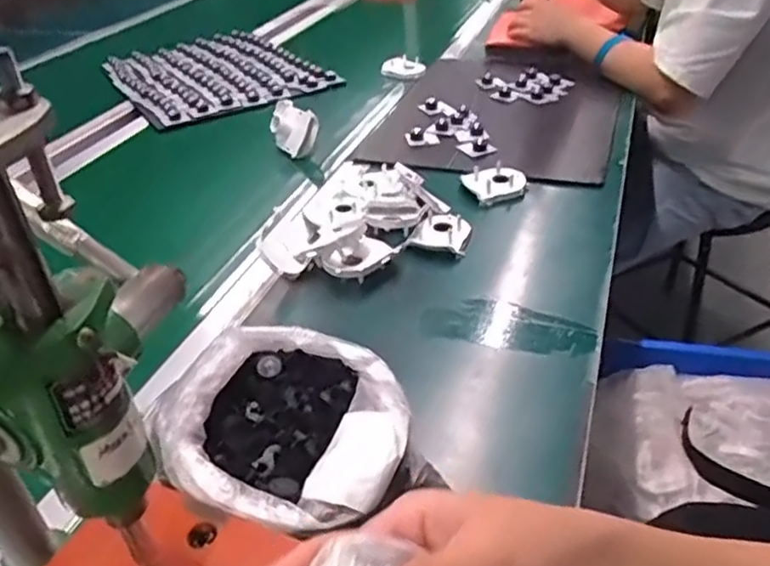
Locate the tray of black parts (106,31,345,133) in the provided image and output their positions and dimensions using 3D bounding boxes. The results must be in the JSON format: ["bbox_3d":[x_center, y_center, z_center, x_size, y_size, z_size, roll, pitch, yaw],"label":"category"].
[{"bbox_3d":[-0.344,-0.419,1.322,0.347,0.031,0.423,-24,40,-26],"label":"tray of black parts"}]

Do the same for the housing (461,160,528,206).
[{"bbox_3d":[0.146,-0.136,0.877,0.066,0.024,0.065,-17,38,-18],"label":"housing"}]

